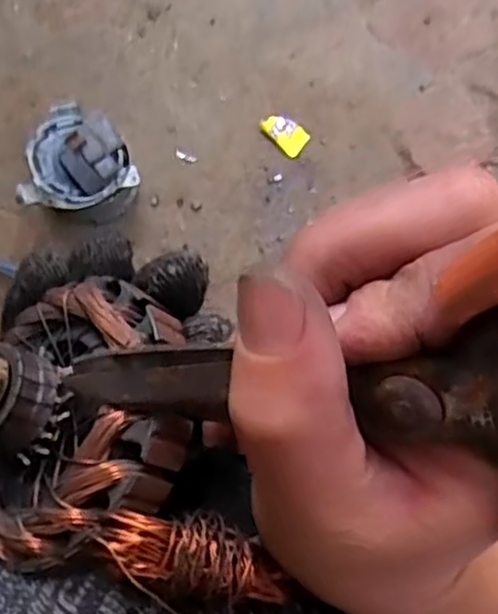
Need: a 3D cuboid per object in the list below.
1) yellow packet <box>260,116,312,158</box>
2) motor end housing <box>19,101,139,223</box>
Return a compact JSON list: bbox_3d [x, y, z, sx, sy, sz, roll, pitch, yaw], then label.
[{"bbox_3d":[0.040,-0.197,0.852,0.056,0.014,0.035,36,78,9],"label":"yellow packet"},{"bbox_3d":[-0.175,-0.153,0.809,0.118,0.084,0.114,4,75,1],"label":"motor end housing"}]

